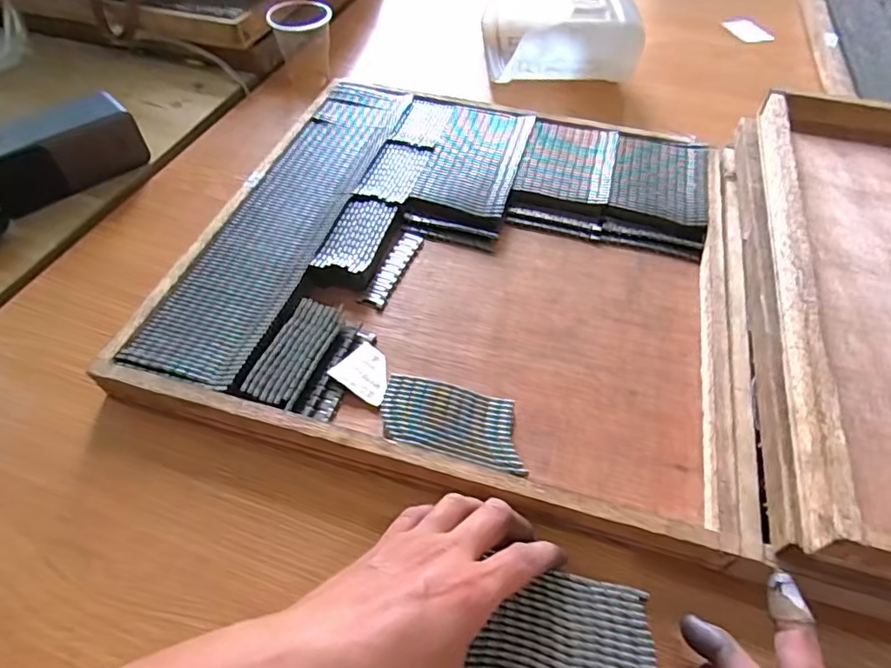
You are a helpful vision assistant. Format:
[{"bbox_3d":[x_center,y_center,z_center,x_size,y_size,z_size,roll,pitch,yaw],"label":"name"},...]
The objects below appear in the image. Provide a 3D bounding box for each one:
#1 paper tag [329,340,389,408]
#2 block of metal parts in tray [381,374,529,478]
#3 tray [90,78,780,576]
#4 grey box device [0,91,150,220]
[{"bbox_3d":[-0.053,0.024,0.371,0.038,0.008,0.037,27,57,18],"label":"paper tag"},{"bbox_3d":[0.005,0.058,0.342,0.091,0.021,0.047,14,54,9],"label":"block of metal parts in tray"},{"bbox_3d":[0.021,-0.071,0.429,0.396,0.028,0.391,11,55,10],"label":"tray"},{"bbox_3d":[-0.339,-0.157,0.478,0.059,0.059,0.125,35,60,23],"label":"grey box device"}]

